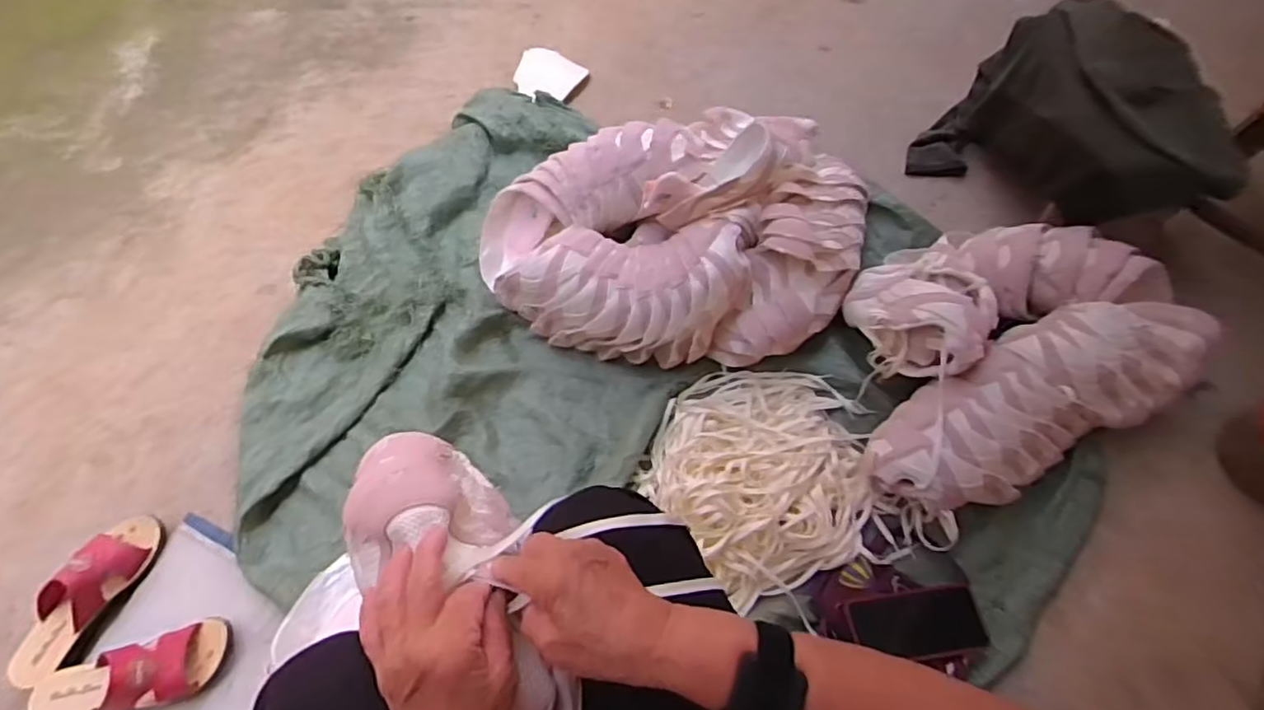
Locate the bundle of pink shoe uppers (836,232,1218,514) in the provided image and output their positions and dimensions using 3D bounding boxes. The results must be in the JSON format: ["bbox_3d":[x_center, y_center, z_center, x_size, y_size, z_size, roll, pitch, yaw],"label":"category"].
[{"bbox_3d":[0.550,-0.030,0.970,0.563,0.167,0.385,-25,66,-12],"label":"bundle of pink shoe uppers"}]

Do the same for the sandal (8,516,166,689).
[{"bbox_3d":[-0.727,0.319,0.866,0.085,0.067,0.225,18,66,7],"label":"sandal"}]

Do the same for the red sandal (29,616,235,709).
[{"bbox_3d":[-0.637,0.411,0.823,0.230,0.074,0.088,-18,67,-10],"label":"red sandal"}]

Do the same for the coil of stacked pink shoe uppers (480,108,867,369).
[{"bbox_3d":[0.073,-0.179,1.036,0.610,0.224,0.395,-14,66,-8],"label":"coil of stacked pink shoe uppers"}]

